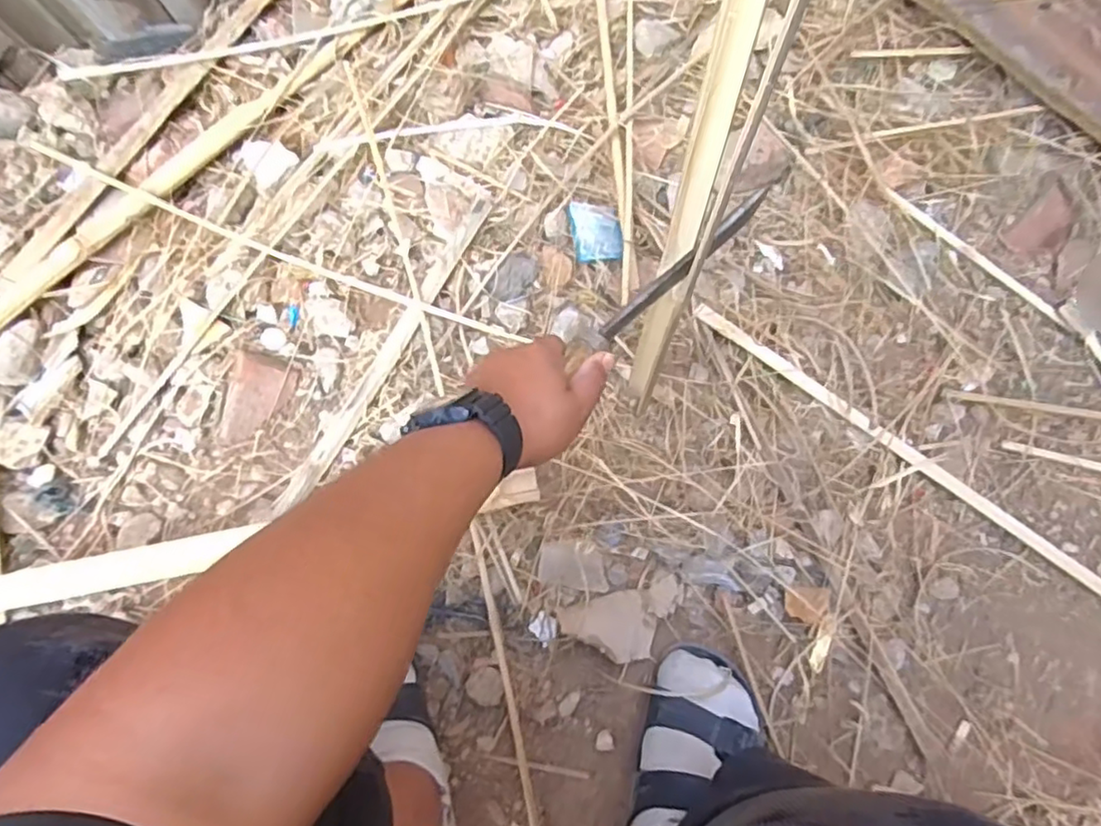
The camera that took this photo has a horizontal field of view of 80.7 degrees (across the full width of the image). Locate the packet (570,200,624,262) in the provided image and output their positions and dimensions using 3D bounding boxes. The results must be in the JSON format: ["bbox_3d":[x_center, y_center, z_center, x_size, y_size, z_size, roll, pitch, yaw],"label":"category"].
[{"bbox_3d":[0.052,-0.209,0.736,0.053,0.011,0.076,-10,80,-2],"label":"packet"}]

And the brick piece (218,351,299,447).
[{"bbox_3d":[-0.319,-0.012,0.698,0.060,0.027,0.099,15,80,3],"label":"brick piece"}]

